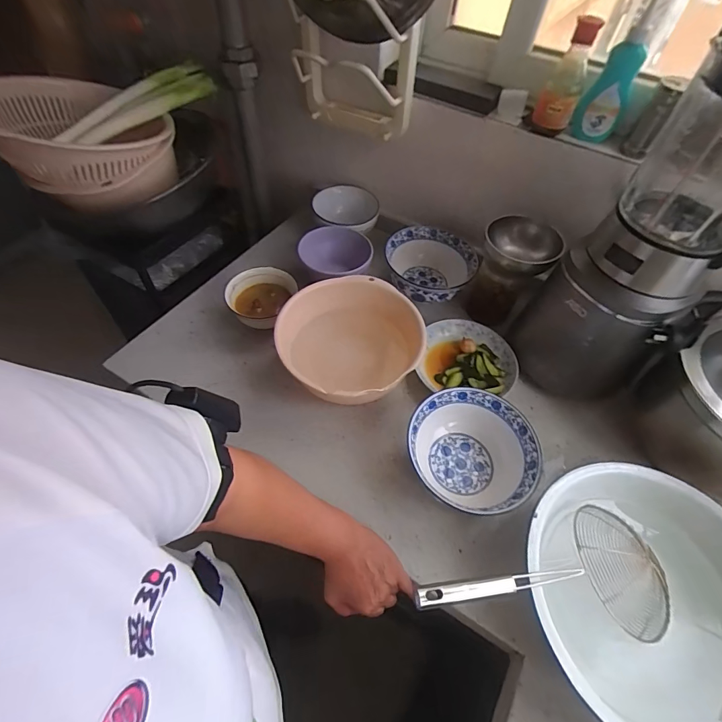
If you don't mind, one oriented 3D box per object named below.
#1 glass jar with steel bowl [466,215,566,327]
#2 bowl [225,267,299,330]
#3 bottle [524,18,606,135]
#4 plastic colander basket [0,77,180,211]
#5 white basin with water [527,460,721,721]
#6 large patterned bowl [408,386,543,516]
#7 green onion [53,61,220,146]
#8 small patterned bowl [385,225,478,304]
[{"bbox_3d":[0.254,-0.148,0.681,0.111,0.160,0.094,25,56,13],"label":"glass jar with steel bowl"},{"bbox_3d":[-0.176,-0.105,0.694,0.097,0.067,0.117,20,55,10],"label":"bowl"},{"bbox_3d":[0.289,-0.401,0.558,0.058,0.140,0.050,21,56,11],"label":"bottle"},{"bbox_3d":[-0.449,-0.362,0.629,0.282,0.110,0.240,39,60,21],"label":"plastic colander basket"},{"bbox_3d":[0.316,0.262,0.435,0.253,0.103,0.256,2,54,-3],"label":"white basin with water"},{"bbox_3d":[0.147,0.133,0.544,0.163,0.085,0.164,2,54,-3],"label":"large patterned bowl"},{"bbox_3d":[-0.393,-0.448,0.687,0.273,0.045,0.069,-36,63,-11],"label":"green onion"},{"bbox_3d":[0.123,-0.174,0.748,0.152,0.076,0.161,2,54,-3],"label":"small patterned bowl"}]

